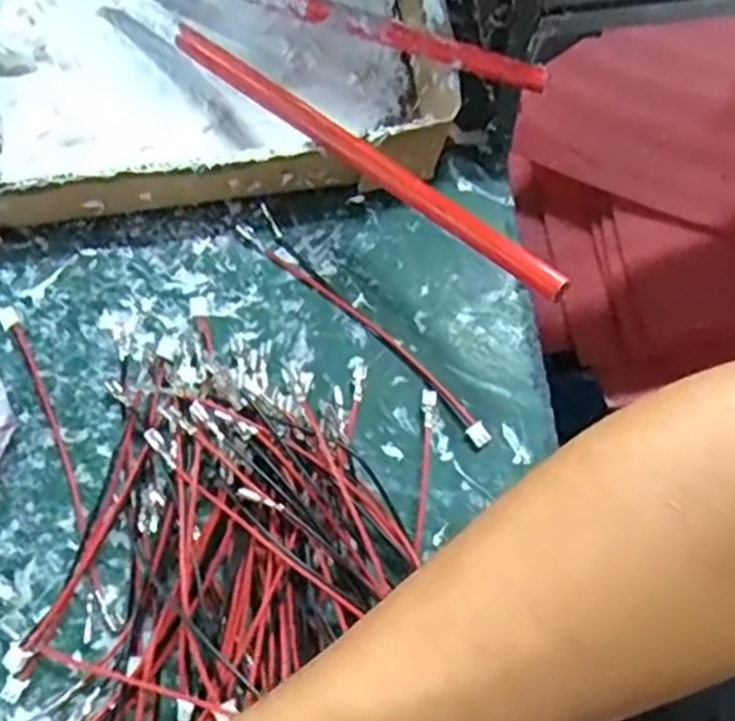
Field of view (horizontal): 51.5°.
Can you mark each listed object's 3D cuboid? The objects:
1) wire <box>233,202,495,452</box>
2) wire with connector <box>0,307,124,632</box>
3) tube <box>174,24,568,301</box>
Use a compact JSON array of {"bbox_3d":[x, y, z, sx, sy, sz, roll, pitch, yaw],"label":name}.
[{"bbox_3d":[-0.001,-0.016,0.309,0.137,0.005,0.014,42,78,15],"label":"wire"},{"bbox_3d":[-0.120,0.037,0.294,0.008,0.005,0.137,-25,72,-6],"label":"wire with connector"},{"bbox_3d":[-0.010,-0.082,0.287,0.010,0.007,0.207,-44,62,-12],"label":"tube"}]

